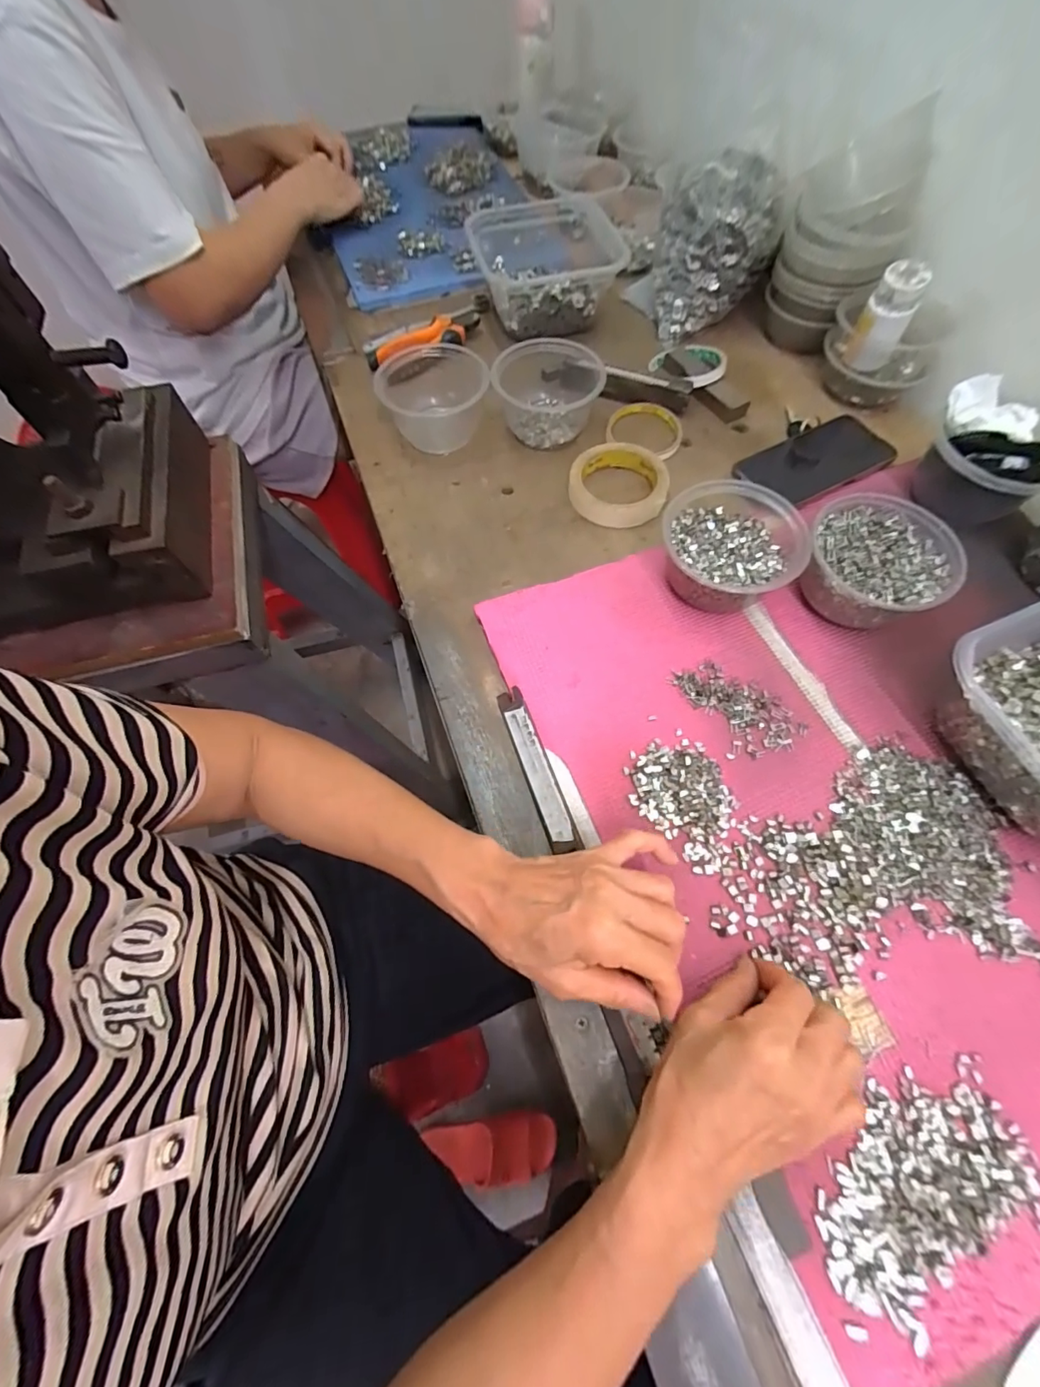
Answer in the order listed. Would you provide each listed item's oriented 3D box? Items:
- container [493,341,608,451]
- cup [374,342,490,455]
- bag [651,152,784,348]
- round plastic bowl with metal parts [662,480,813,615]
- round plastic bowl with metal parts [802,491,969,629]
[{"bbox_3d":[0.032,-0.333,0.551,0.111,0.059,0.111,-1,64,2],"label":"container"},{"bbox_3d":[-0.093,-0.328,0.549,0.119,0.059,0.131,-6,64,0],"label":"cup"},{"bbox_3d":[0.231,-0.530,0.600,0.132,0.122,0.124,3,64,4],"label":"bag"},{"bbox_3d":[0.180,-0.121,0.439,0.112,0.058,0.113,-1,64,2],"label":"round plastic bowl with metal parts"},{"bbox_3d":[0.299,-0.106,0.430,0.113,0.058,0.109,-1,64,2],"label":"round plastic bowl with metal parts"}]

